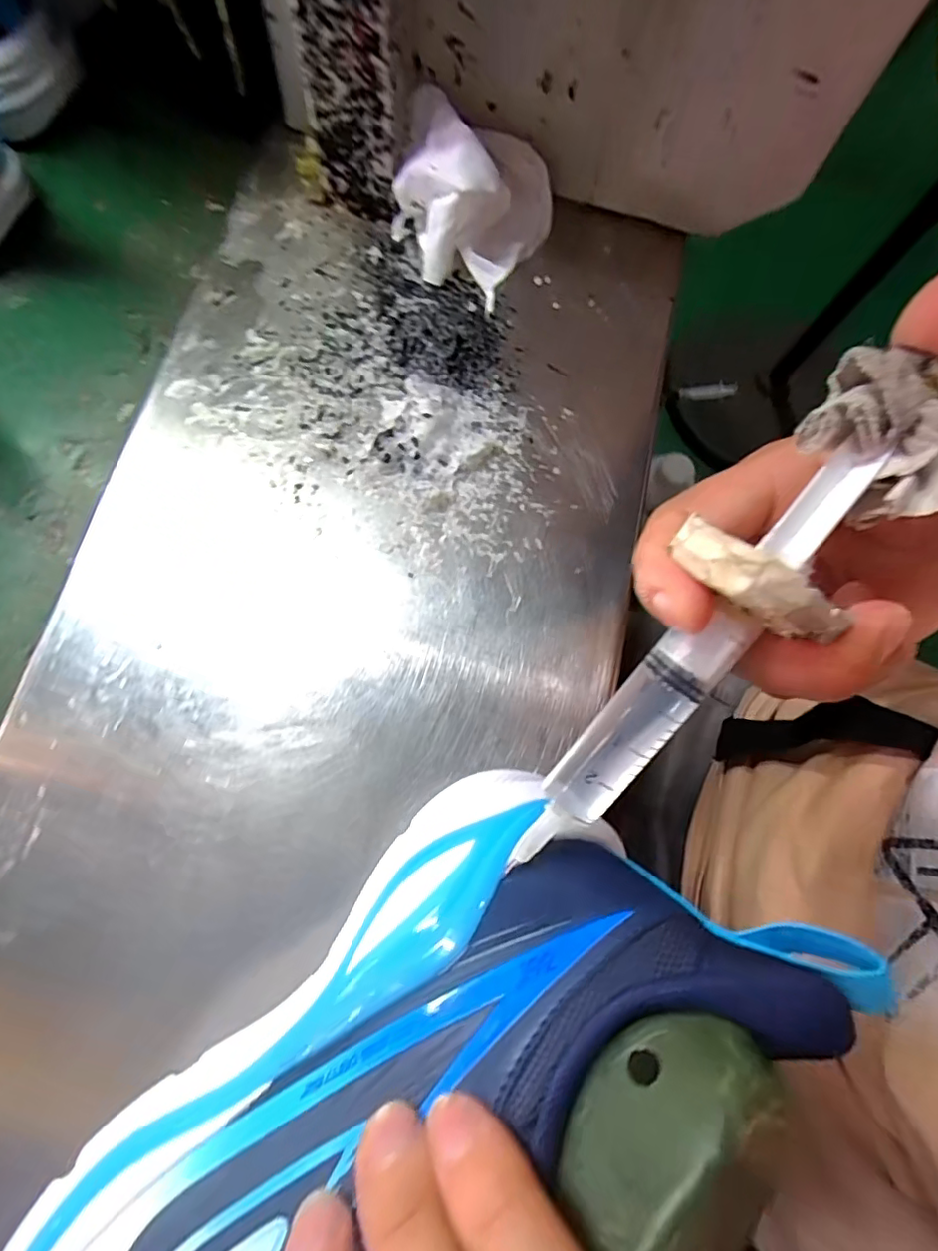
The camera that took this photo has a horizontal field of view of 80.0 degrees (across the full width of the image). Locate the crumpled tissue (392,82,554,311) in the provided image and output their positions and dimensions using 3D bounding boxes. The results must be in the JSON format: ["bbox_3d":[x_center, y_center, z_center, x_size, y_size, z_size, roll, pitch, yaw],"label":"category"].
[{"bbox_3d":[0.001,-0.208,0.272,0.076,0.047,0.069,18,74,0],"label":"crumpled tissue"}]

